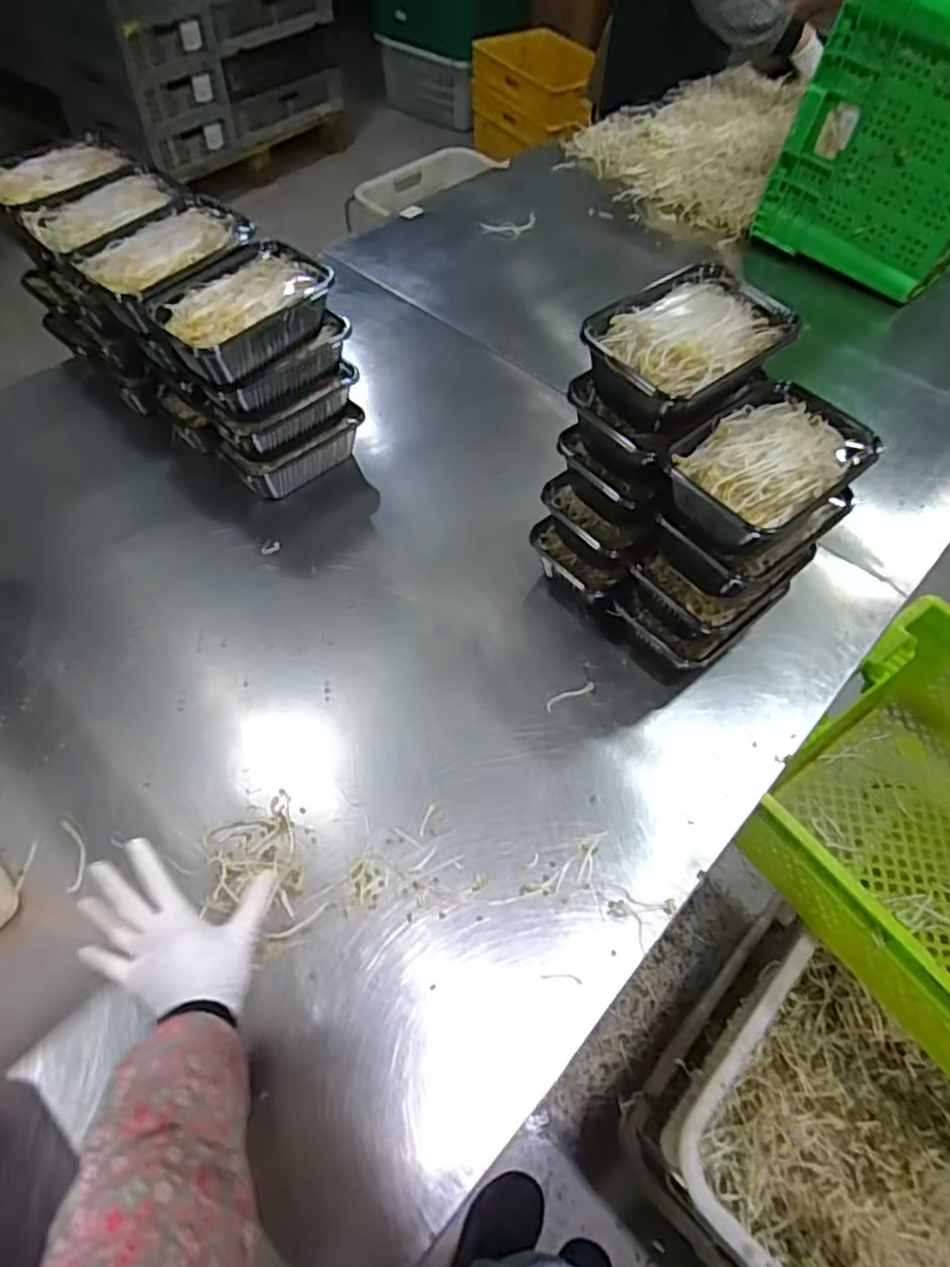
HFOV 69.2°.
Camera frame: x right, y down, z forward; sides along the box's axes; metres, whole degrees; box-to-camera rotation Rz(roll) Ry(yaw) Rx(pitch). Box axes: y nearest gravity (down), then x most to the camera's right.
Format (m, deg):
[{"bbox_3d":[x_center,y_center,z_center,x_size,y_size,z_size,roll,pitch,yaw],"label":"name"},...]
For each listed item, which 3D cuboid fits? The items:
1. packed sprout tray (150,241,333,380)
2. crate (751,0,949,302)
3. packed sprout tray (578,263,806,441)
[{"bbox_3d":[-0.247,-0.346,0.739,0.120,0.057,0.181,37,64,21],"label":"packed sprout tray"},{"bbox_3d":[0.804,-0.869,1.160,0.442,0.392,0.338,-35,64,-21],"label":"crate"},{"bbox_3d":[0.188,-0.251,0.618,0.180,0.067,0.124,-34,63,-20],"label":"packed sprout tray"}]

